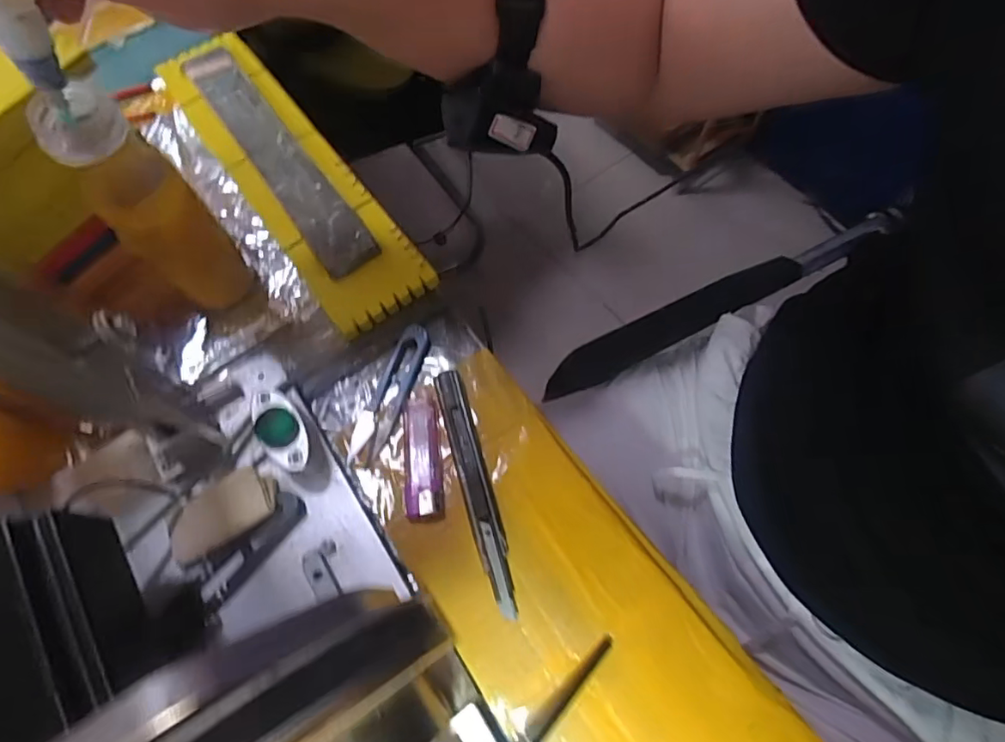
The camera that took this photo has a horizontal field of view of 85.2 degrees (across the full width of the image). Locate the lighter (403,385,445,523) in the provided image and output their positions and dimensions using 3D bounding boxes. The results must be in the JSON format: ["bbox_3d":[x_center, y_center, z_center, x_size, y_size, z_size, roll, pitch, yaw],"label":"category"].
[{"bbox_3d":[-0.051,0.050,0.349,0.023,0.013,0.088,-6,67,-2],"label":"lighter"}]

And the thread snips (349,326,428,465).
[{"bbox_3d":[-0.076,0.013,0.370,0.024,0.004,0.099,19,69,9],"label":"thread snips"}]

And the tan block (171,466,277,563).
[{"bbox_3d":[-0.165,0.082,0.320,0.062,0.016,0.037,-25,69,-9],"label":"tan block"}]

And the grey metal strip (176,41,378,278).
[{"bbox_3d":[-0.190,-0.183,0.449,0.044,0.006,0.276,-34,71,-13],"label":"grey metal strip"}]

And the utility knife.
[{"bbox_3d":[-0.018,0.069,0.342,0.018,0.013,0.155,-16,68,-6],"label":"utility knife"}]

